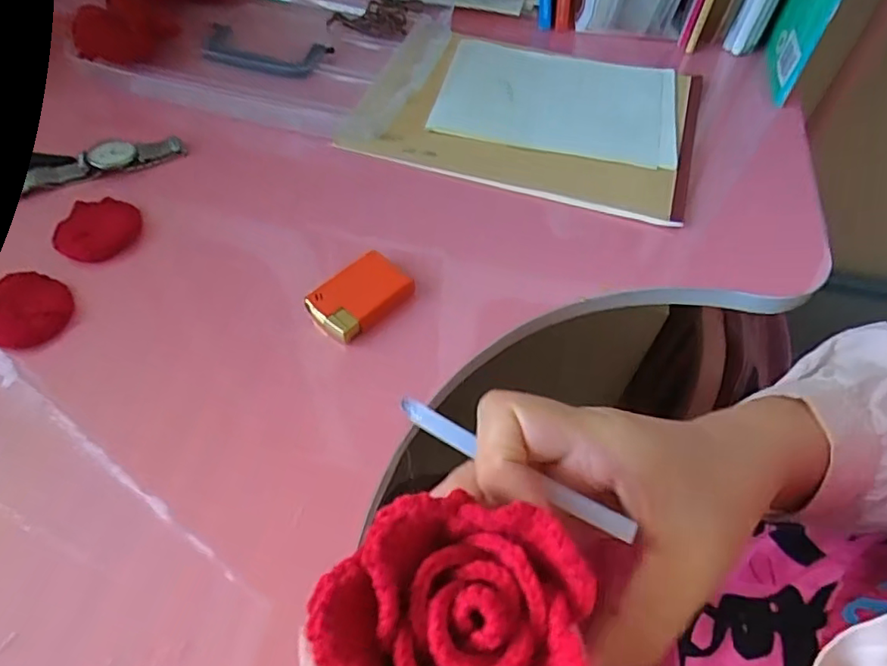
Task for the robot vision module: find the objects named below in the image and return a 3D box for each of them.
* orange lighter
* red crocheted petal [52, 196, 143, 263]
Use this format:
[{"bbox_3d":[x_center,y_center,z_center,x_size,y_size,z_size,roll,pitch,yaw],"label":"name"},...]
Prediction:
[{"bbox_3d":[-0.051,-0.024,0.348,0.058,0.013,0.039,-36,63,-24],"label":"orange lighter"},{"bbox_3d":[-0.222,-0.067,0.374,0.047,0.010,0.050,1,55,-1],"label":"red crocheted petal"}]

